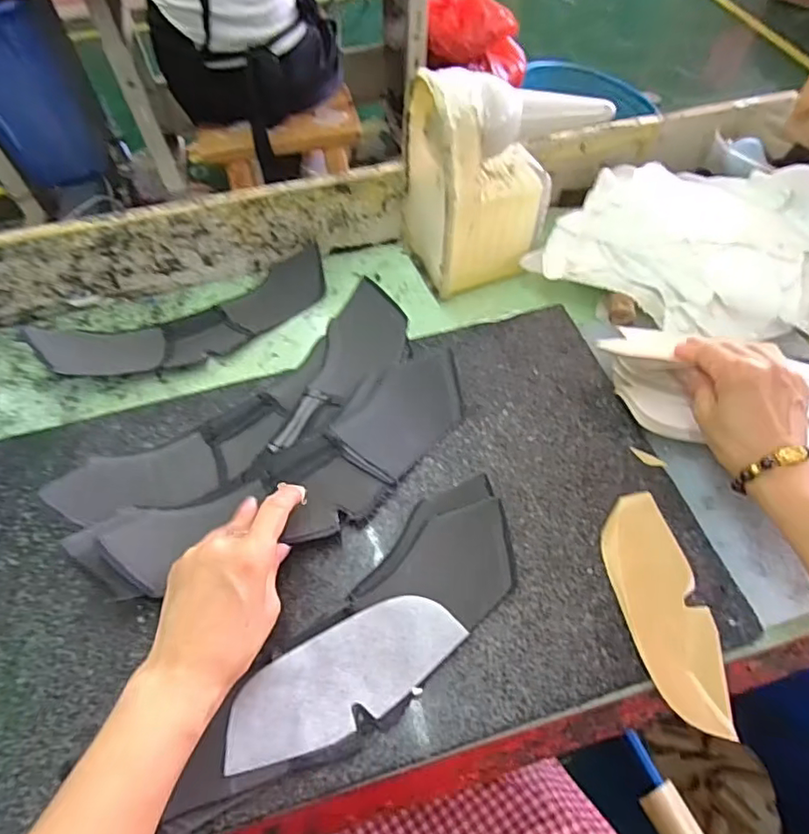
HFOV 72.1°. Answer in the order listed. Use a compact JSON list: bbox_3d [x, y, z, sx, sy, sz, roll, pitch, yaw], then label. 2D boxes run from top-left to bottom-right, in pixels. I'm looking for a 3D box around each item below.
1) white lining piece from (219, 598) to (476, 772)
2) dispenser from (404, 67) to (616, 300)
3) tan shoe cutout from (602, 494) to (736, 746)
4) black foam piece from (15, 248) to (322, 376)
[{"bbox_3d":[-0.040,0.168,0.363,0.159,0.008,0.059,-26,59,-14],"label":"white lining piece"},{"bbox_3d":[0.101,-0.251,0.561,0.183,0.191,0.113,-21,58,-11],"label":"dispenser"},{"bbox_3d":[0.182,0.131,0.388,0.057,0.014,0.156,-7,57,-2],"label":"tan shoe cutout"},{"bbox_3d":[-0.209,-0.101,0.577,0.286,0.065,0.084,-30,61,-17],"label":"black foam piece"}]

